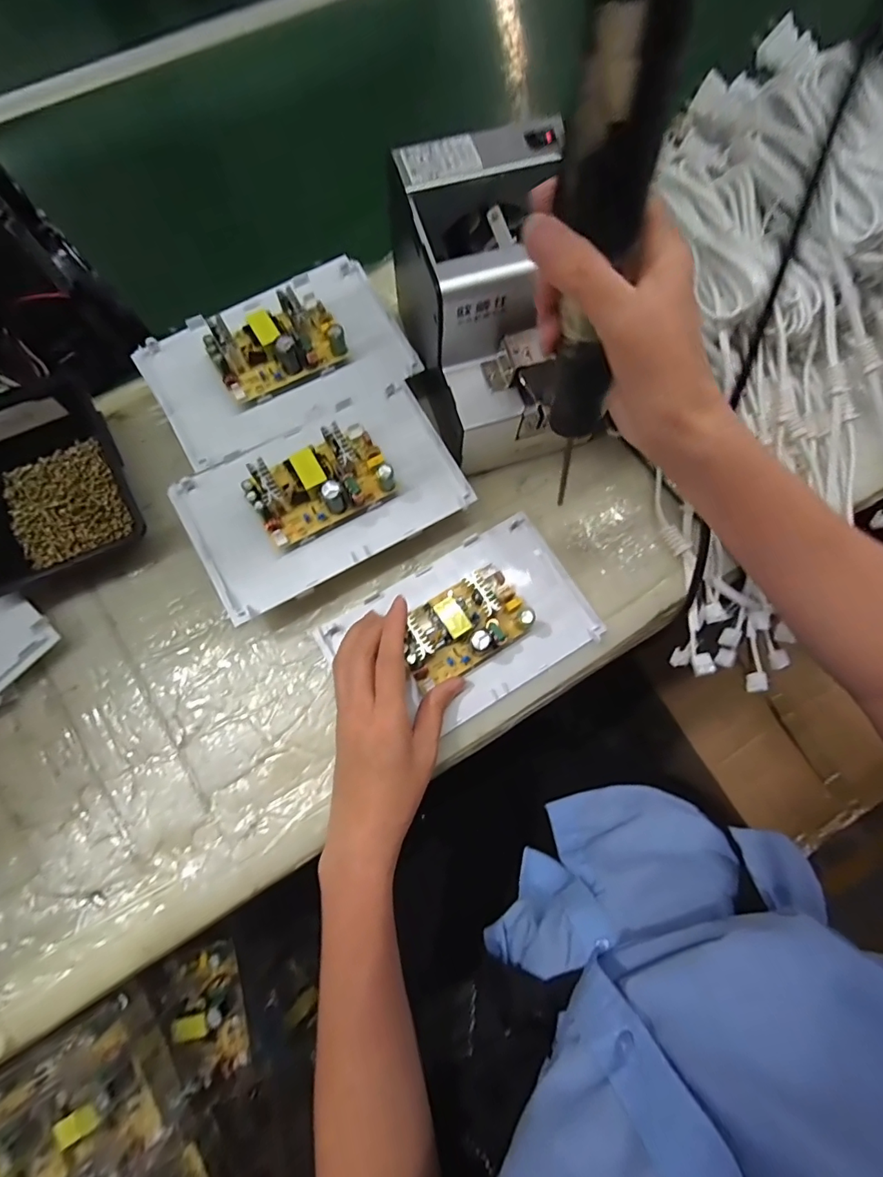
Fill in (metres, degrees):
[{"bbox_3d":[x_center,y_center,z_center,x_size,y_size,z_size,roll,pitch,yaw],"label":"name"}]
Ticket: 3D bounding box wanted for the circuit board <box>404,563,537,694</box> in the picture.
[{"bbox_3d":[0.016,0.026,0.364,0.097,0.029,0.059,-31,78,-8],"label":"circuit board"}]

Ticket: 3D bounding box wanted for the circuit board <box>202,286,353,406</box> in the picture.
[{"bbox_3d":[-0.129,-0.191,0.379,0.097,0.031,0.056,-31,77,-9],"label":"circuit board"}]

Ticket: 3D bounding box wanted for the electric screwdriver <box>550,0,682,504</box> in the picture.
[{"bbox_3d":[0.085,-0.148,0.285,0.038,0.280,0.044,-28,60,-8],"label":"electric screwdriver"}]

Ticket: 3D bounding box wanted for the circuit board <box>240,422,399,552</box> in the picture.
[{"bbox_3d":[-0.087,-0.077,0.351,0.097,0.035,0.057,-30,77,-8],"label":"circuit board"}]

